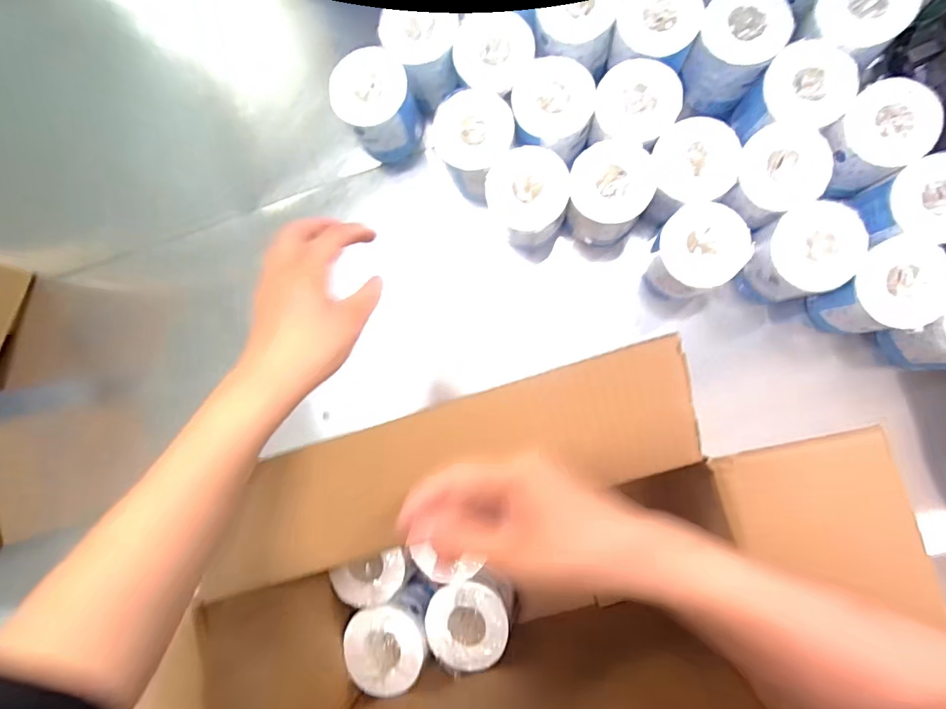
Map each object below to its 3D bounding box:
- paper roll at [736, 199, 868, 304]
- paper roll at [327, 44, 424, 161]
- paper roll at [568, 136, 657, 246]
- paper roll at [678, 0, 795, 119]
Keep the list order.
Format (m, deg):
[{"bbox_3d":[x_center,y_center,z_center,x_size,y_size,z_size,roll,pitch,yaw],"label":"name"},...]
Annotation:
[{"bbox_3d":[0.391,-0.118,0.586,0.095,0.106,0.095,0,87,6],"label":"paper roll"},{"bbox_3d":[-0.126,-0.332,0.652,0.095,0.112,0.097,0,87,6],"label":"paper roll"},{"bbox_3d":[0.167,-0.201,0.608,0.096,0.099,0.101,5,87,6],"label":"paper roll"},{"bbox_3d":[0.319,-0.374,0.603,0.093,0.106,0.096,0,87,6],"label":"paper roll"}]

